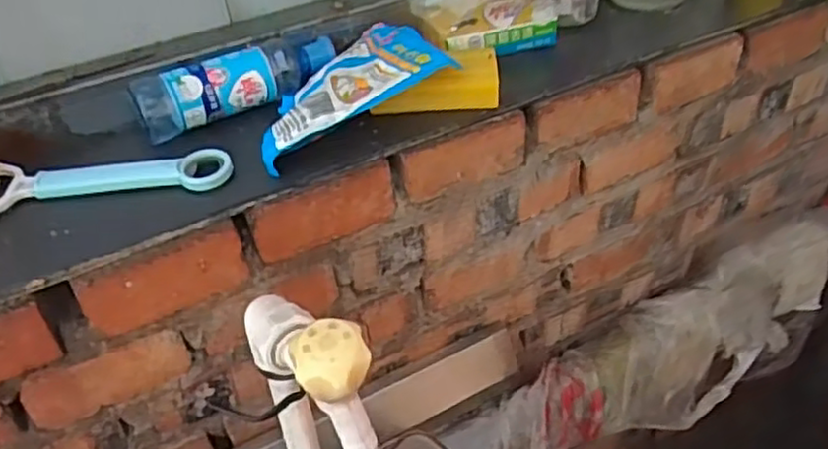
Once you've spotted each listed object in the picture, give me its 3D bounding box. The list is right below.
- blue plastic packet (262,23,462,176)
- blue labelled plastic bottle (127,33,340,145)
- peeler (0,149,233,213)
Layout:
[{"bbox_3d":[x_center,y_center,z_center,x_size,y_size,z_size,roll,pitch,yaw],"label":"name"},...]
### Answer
[{"bbox_3d":[-0.061,-0.111,0.571,0.166,0.033,0.100,-24,43,-22],"label":"blue plastic packet"},{"bbox_3d":[-0.144,-0.118,0.584,0.168,0.044,0.045,-24,43,-22],"label":"blue labelled plastic bottle"},{"bbox_3d":[-0.229,-0.034,0.519,0.186,0.013,0.055,-7,39,-3],"label":"peeler"}]

